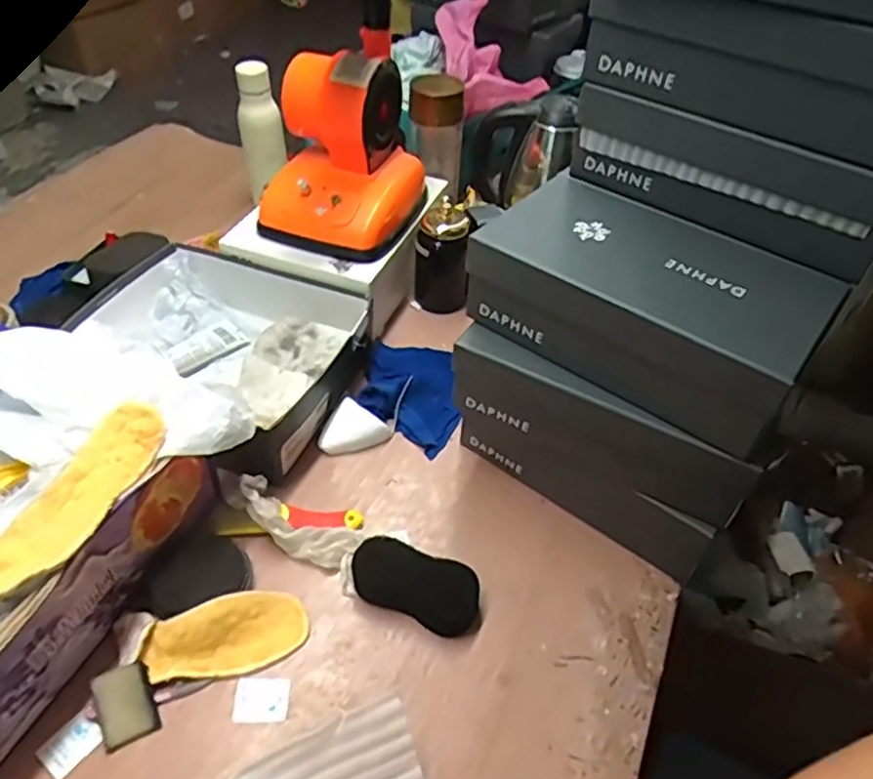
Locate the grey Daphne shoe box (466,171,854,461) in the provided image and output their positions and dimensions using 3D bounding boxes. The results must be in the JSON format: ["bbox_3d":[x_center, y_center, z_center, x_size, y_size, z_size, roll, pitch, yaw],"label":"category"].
[{"bbox_3d":[0.191,-0.085,0.635,0.284,0.099,0.176,29,50,22],"label":"grey Daphne shoe box"}]

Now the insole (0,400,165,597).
[{"bbox_3d":[-0.300,0.091,0.563,0.073,0.025,0.197,23,48,17],"label":"insole"}]

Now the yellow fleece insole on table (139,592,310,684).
[{"bbox_3d":[-0.193,0.228,0.629,0.143,0.018,0.067,-8,76,-19],"label":"yellow fleece insole on table"}]

